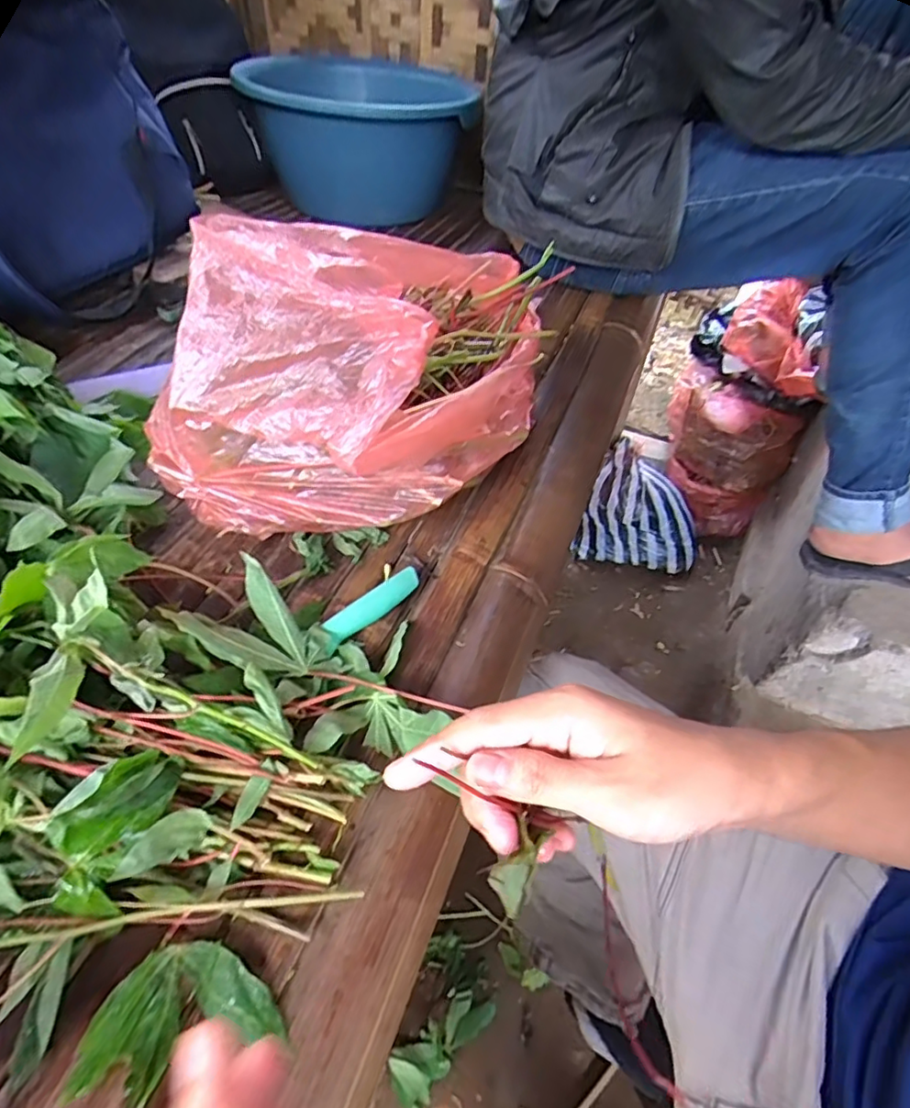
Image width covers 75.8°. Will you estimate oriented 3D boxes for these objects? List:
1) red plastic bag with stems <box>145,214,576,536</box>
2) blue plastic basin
[{"bbox_3d":[-0.053,-0.166,0.502,0.228,0.209,0.352,19,51,12],"label":"red plastic bag with stems"},{"bbox_3d":[-0.158,-0.717,1.009,0.338,0.185,0.360,2,49,-2],"label":"blue plastic basin"}]

